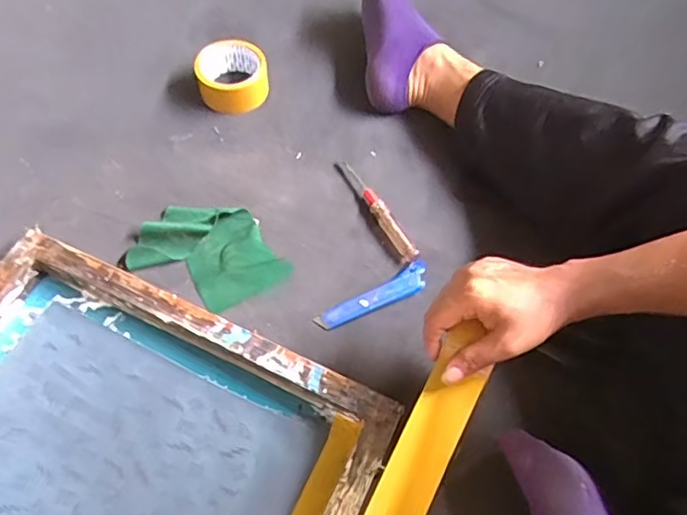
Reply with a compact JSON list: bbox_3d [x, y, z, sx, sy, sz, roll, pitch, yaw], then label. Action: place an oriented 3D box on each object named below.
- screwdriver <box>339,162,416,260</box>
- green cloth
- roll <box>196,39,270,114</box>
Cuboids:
[{"bbox_3d":[0.044,-0.063,0.730,0.025,0.022,0.158,-29,66,-15],"label":"screwdriver"},{"bbox_3d":[-0.152,-0.009,0.692,0.174,0.022,0.119,26,65,12],"label":"green cloth"},{"bbox_3d":[-0.152,-0.249,0.805,0.101,0.047,0.088,2,62,0],"label":"roll"}]

